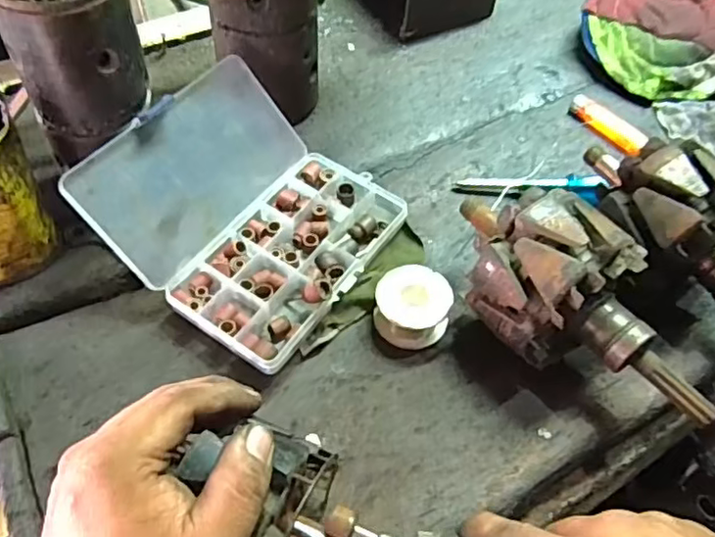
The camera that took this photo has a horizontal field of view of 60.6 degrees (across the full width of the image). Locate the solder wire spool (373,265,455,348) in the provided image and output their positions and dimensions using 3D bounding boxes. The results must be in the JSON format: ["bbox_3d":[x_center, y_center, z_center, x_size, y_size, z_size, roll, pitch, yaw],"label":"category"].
[{"bbox_3d":[0.040,0.028,0.441,0.051,0.032,0.050,1,52,-1],"label":"solder wire spool"}]

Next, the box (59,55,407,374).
[{"bbox_3d":[-0.076,-0.047,0.444,0.175,0.078,0.179,31,57,21],"label":"box"}]

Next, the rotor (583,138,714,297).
[{"bbox_3d":[0.239,-0.028,0.425,0.186,0.078,0.093,35,79,22],"label":"rotor"}]

